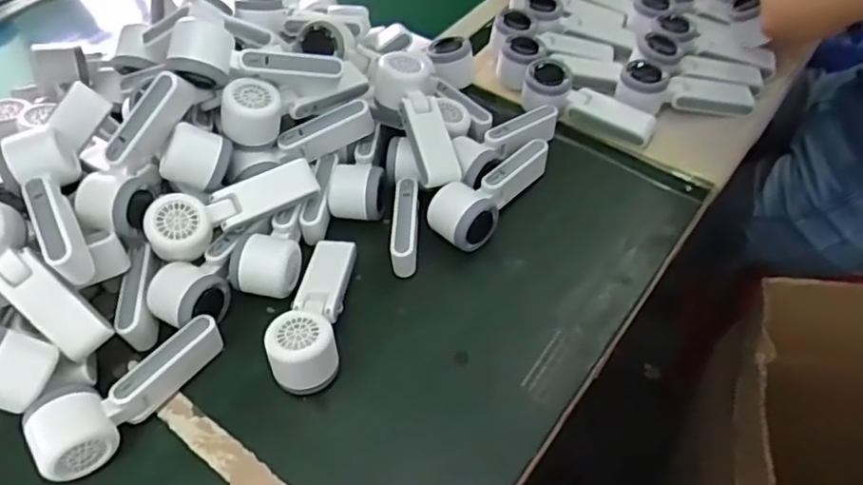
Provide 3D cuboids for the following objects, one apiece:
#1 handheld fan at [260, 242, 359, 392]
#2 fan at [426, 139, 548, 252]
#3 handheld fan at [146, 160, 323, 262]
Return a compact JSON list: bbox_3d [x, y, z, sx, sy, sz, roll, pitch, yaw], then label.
[{"bbox_3d":[-0.110,0.060,0.580,0.054,0.058,0.165,0,50,3],"label":"handheld fan"},{"bbox_3d":[0.072,-0.055,0.665,0.164,0.049,0.062,-36,57,-25],"label":"fan"},{"bbox_3d":[-0.195,-0.039,0.604,0.168,0.047,0.060,-31,82,-16],"label":"handheld fan"}]

